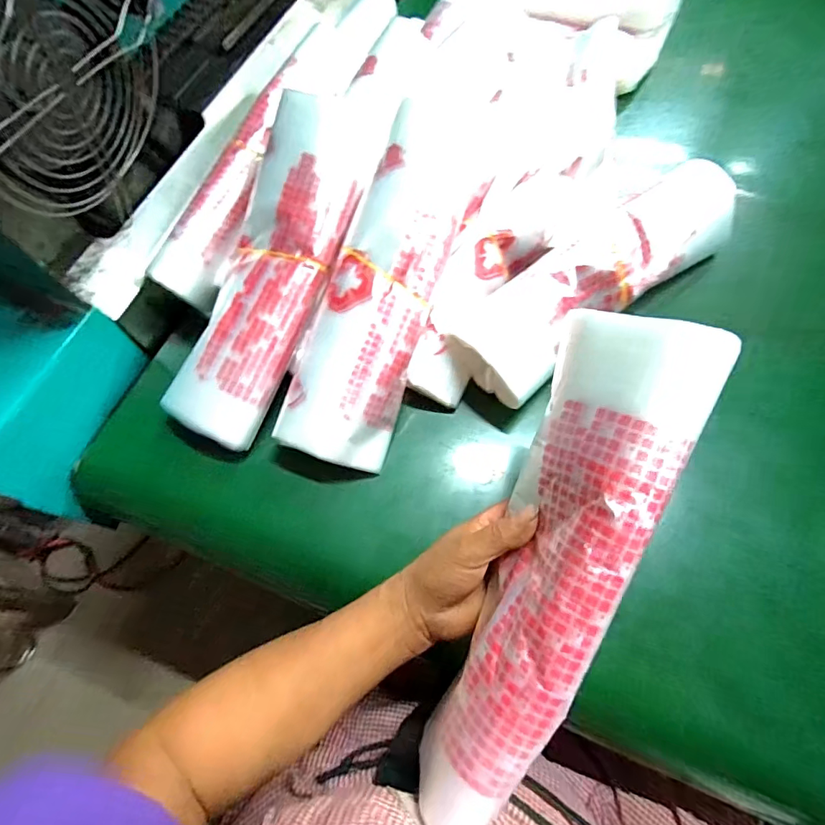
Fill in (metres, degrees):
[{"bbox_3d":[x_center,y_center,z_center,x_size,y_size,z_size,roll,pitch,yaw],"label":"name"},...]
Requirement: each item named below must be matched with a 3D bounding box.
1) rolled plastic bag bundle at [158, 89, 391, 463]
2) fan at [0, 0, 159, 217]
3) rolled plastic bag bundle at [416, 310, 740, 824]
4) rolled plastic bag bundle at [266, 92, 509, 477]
[{"bbox_3d":[-0.121,-0.127,0.410,0.094,0.039,0.311,21,89,11],"label":"rolled plastic bag bundle"},{"bbox_3d":[-0.237,-0.227,0.311,0.040,0.149,0.189,11,69,8],"label":"fan"},{"bbox_3d":[0.075,0.089,0.269,0.074,0.068,0.297,22,92,11],"label":"rolled plastic bag bundle"},{"bbox_3d":[-0.011,-0.143,0.399,0.090,0.046,0.284,21,89,11],"label":"rolled plastic bag bundle"}]

